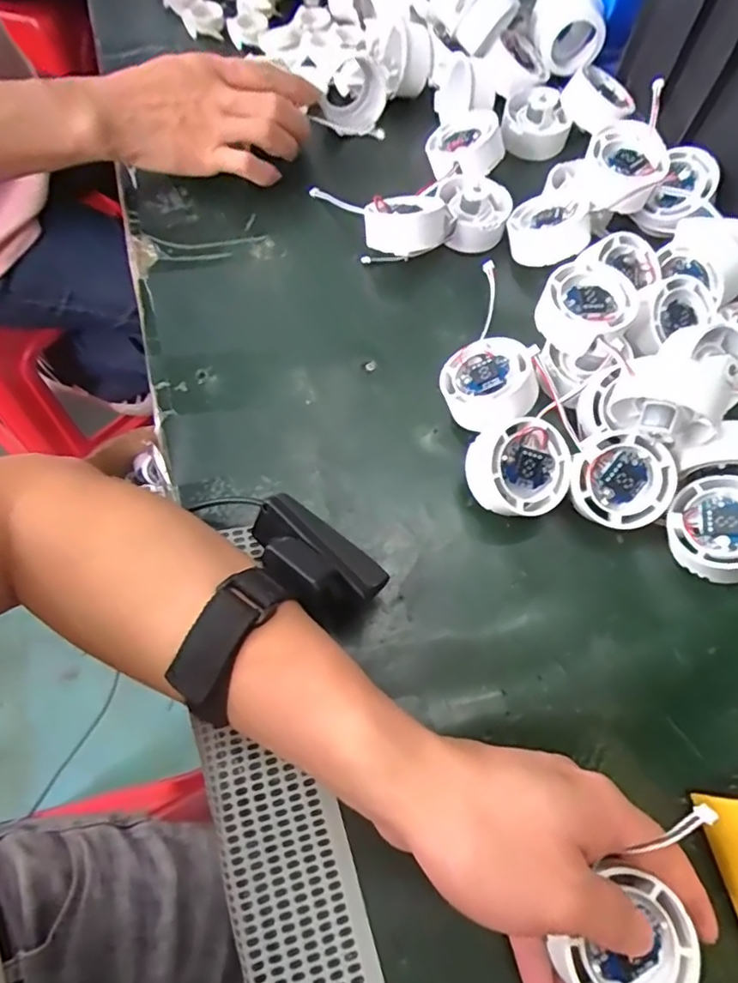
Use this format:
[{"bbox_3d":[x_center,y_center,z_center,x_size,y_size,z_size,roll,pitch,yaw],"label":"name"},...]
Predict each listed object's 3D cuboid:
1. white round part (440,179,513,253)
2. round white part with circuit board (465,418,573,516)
[{"bbox_3d":[0.081,-0.204,0.427,0.052,0.035,0.053,1,67,-1],"label":"white round part"},{"bbox_3d":[0.085,-0.013,0.334,0.054,0.027,0.053,0,92,-16],"label":"round white part with circuit board"}]

